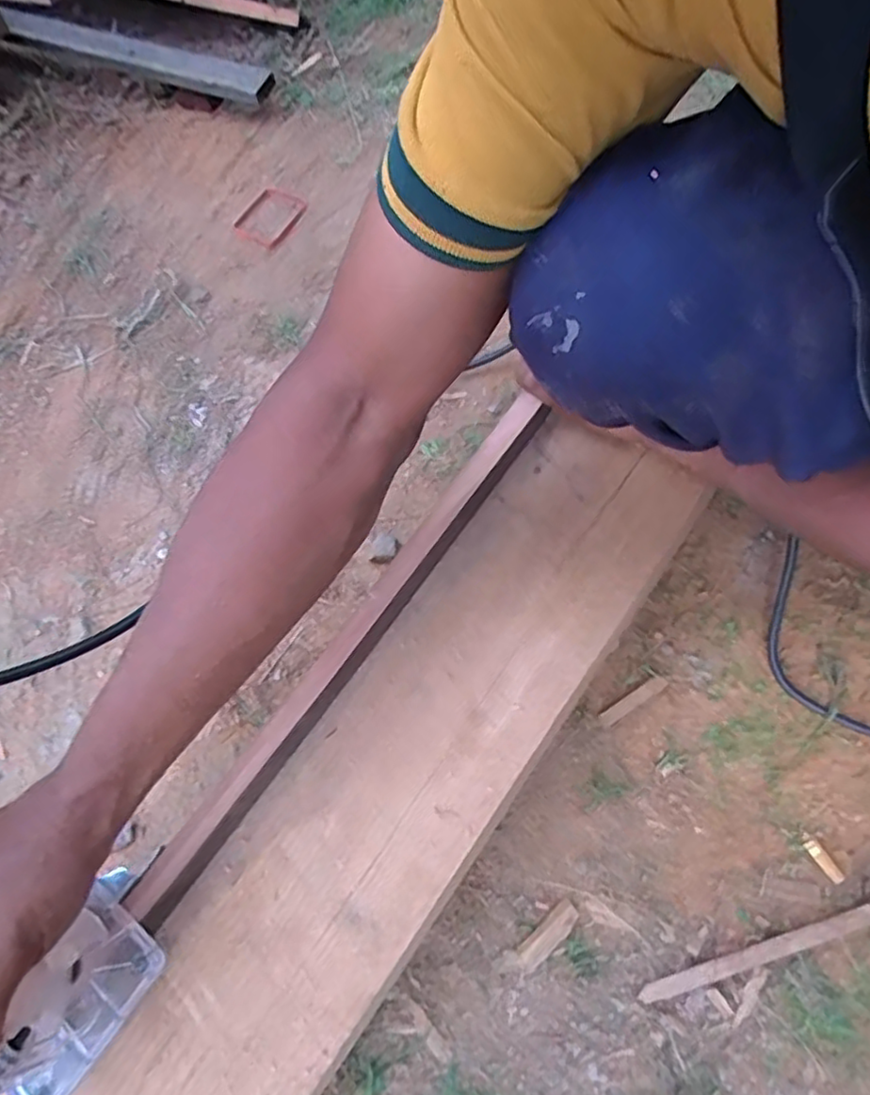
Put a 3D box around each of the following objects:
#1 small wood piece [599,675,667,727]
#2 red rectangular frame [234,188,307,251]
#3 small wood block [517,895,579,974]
[{"bbox_3d":[0.152,0.118,0.492,0.058,0.013,0.011,-31,68,-10],"label":"small wood piece"},{"bbox_3d":[-0.192,-0.384,0.744,0.066,0.011,0.075,29,71,15],"label":"red rectangular frame"},{"bbox_3d":[0.077,0.266,0.437,0.051,0.008,0.016,-41,70,-14],"label":"small wood block"}]

